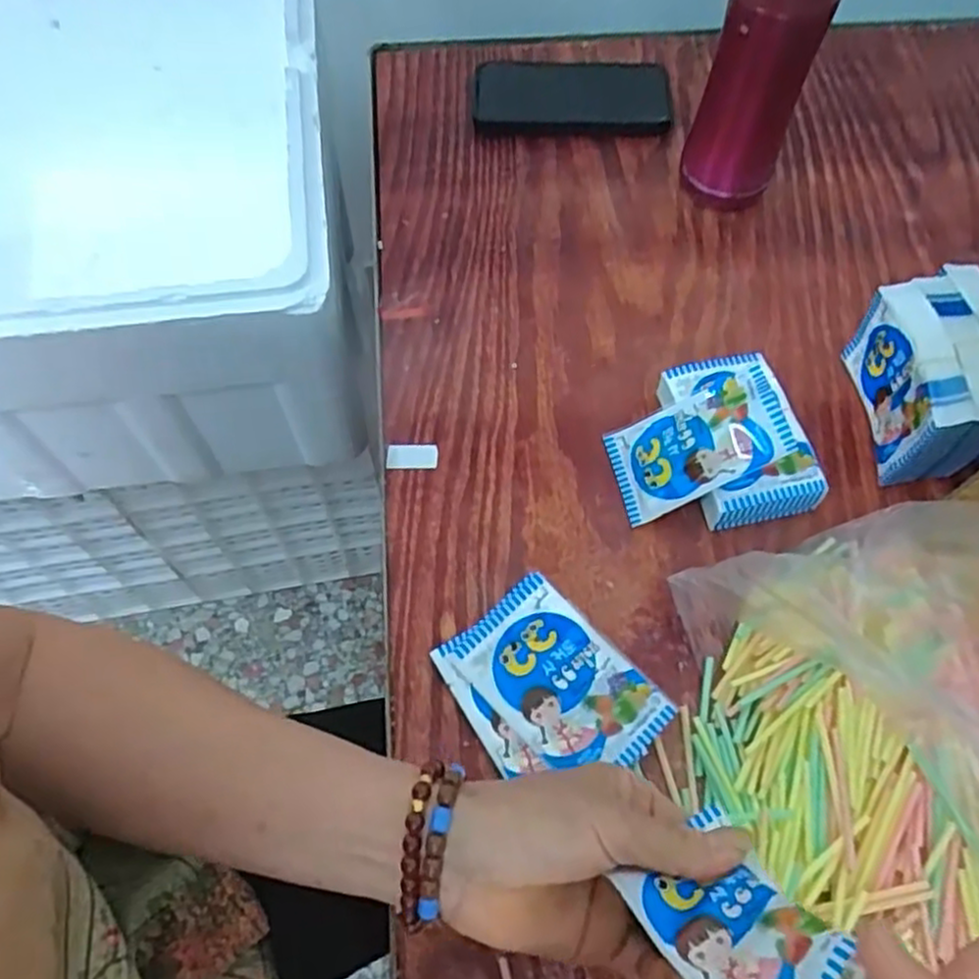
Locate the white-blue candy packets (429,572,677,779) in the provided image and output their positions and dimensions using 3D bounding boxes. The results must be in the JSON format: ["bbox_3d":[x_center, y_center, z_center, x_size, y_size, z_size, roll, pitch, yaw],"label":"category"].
[{"bbox_3d":[0.031,0.108,0.396,0.085,0.020,0.106,-37,67,-17],"label":"white-blue candy packets"}]

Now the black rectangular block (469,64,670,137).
[{"bbox_3d":[0.071,-0.336,0.630,0.163,0.011,0.084,1,62,1],"label":"black rectangular block"}]

